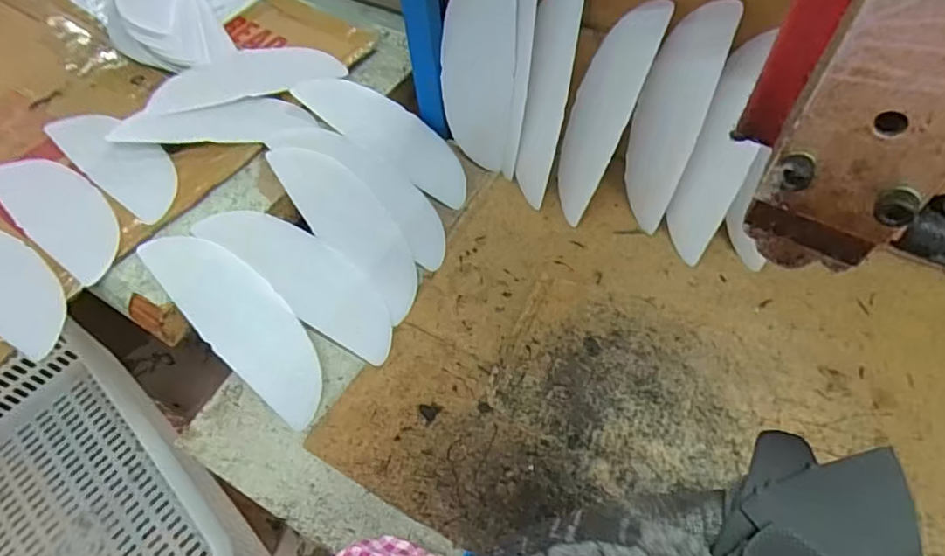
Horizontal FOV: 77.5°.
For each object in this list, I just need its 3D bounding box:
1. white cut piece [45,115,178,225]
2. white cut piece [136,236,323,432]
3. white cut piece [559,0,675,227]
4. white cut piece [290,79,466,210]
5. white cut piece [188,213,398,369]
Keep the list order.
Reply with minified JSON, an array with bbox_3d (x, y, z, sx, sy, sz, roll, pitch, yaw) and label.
[{"bbox_3d":[-0.338,-0.115,0.559,0.188,0.007,0.061,33,66,22],"label":"white cut piece"},{"bbox_3d":[-0.190,0.032,0.486,0.197,0.018,0.064,46,67,5],"label":"white cut piece"},{"bbox_3d":[0.114,-0.146,0.522,0.049,0.189,0.011,27,22,19],"label":"white cut piece"},{"bbox_3d":[-0.082,-0.145,0.588,0.194,0.010,0.066,36,66,4],"label":"white cut piece"},{"bbox_3d":[-0.144,-0.003,0.512,0.195,0.013,0.063,38,60,5],"label":"white cut piece"}]

